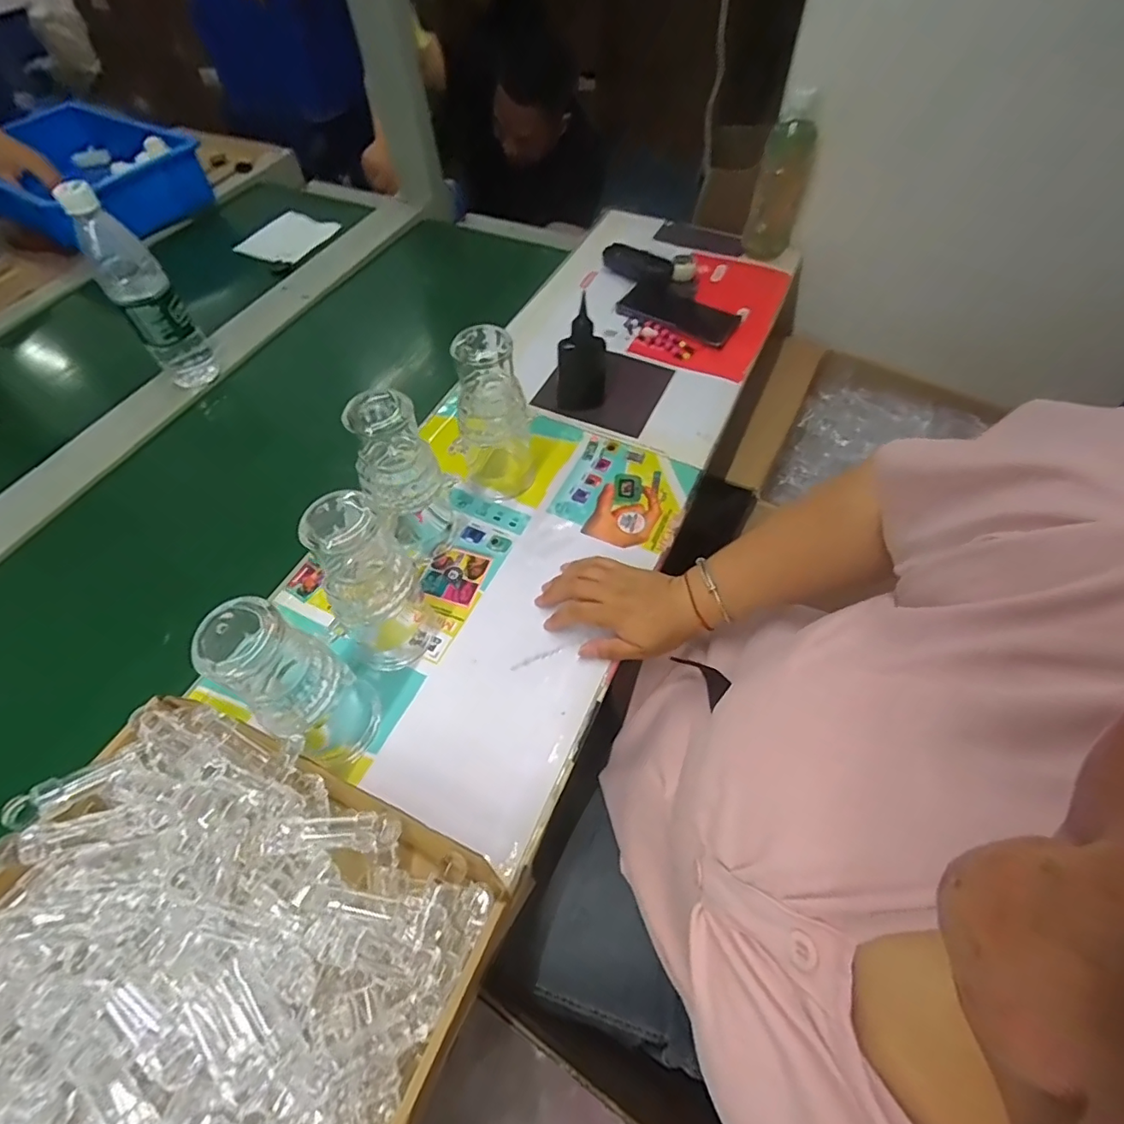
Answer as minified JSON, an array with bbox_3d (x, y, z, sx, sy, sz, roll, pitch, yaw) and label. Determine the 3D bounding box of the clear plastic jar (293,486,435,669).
[{"bbox_3d":[-0.153,0.022,0.448,0.072,0.174,0.059,-35,63,-20],"label":"clear plastic jar"}]

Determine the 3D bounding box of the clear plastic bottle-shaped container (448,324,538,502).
[{"bbox_3d":[-0.069,-0.146,0.554,0.077,0.175,0.078,-5,56,-2],"label":"clear plastic bottle-shaped container"}]

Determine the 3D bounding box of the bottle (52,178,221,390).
[{"bbox_3d":[-0.485,-0.310,0.643,0.058,0.218,0.059,12,57,9],"label":"bottle"}]

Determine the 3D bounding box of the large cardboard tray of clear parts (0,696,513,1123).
[{"bbox_3d":[-0.228,0.260,0.337,0.306,0.082,0.272,23,60,15],"label":"large cardboard tray of clear parts"}]

